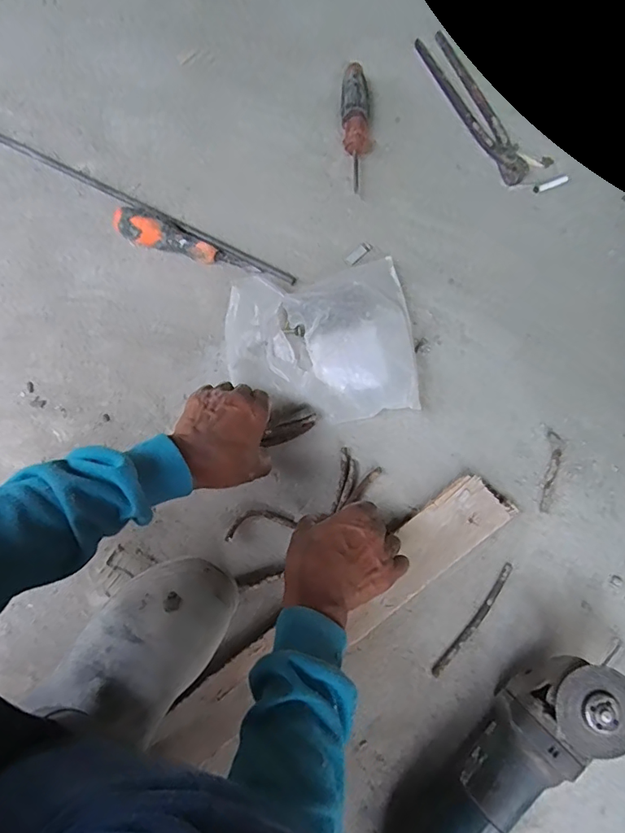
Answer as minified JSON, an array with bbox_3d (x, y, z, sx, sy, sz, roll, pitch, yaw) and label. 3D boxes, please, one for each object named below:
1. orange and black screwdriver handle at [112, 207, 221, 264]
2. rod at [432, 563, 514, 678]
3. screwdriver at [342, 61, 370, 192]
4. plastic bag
[{"bbox_3d":[-0.160,-0.195,0.555,0.112,0.033,0.029,21,79,3],"label":"orange and black screwdriver handle"},{"bbox_3d":[0.161,0.202,0.501,0.010,0.006,0.131,38,81,6],"label":"rod"},{"bbox_3d":[0.051,-0.334,0.579,0.031,0.029,0.137,-4,79,-2],"label":"screwdriver"},{"bbox_3d":[0.008,-0.077,0.537,0.198,0.034,0.165,-7,80,-3],"label":"plastic bag"}]

